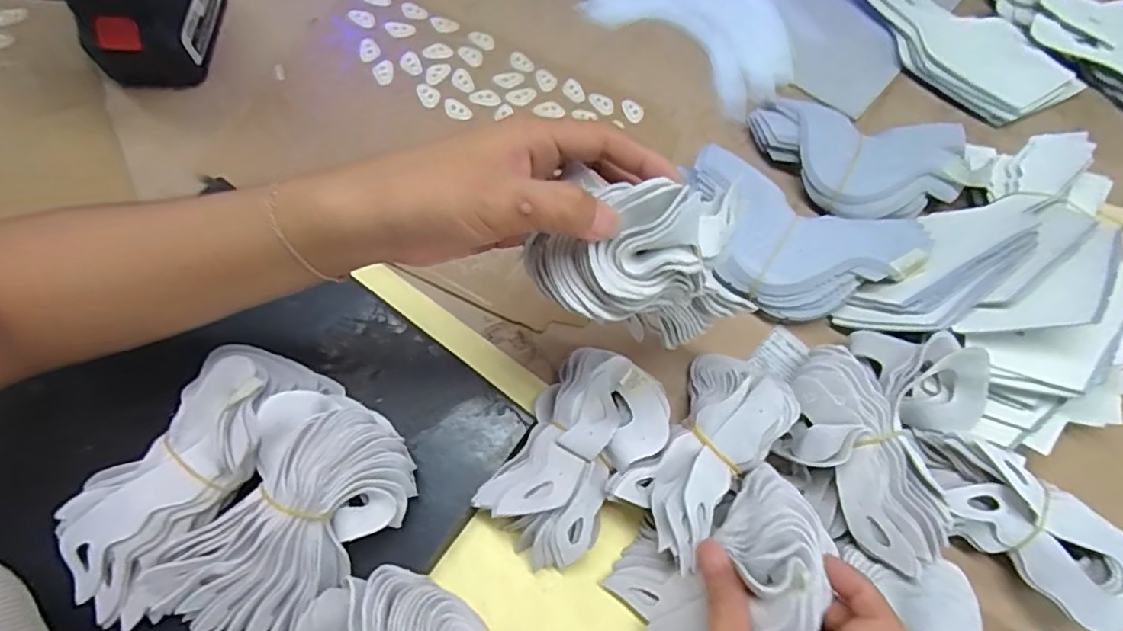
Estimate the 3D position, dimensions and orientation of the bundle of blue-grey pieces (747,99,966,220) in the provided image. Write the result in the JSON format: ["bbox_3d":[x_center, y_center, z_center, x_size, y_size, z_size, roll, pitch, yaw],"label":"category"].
[{"bbox_3d":[0.242,-0.123,0.487,0.170,0.034,0.109,10,68,1],"label":"bundle of blue-grey pieces"}]

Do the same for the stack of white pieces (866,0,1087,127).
[{"bbox_3d":[0.365,-0.263,0.564,0.114,0.012,0.216,-34,74,-15],"label":"stack of white pieces"}]

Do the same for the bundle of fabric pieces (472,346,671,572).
[{"bbox_3d":[0.011,0.087,0.371,0.084,0.068,0.129,35,71,10],"label":"bundle of fabric pieces"}]

